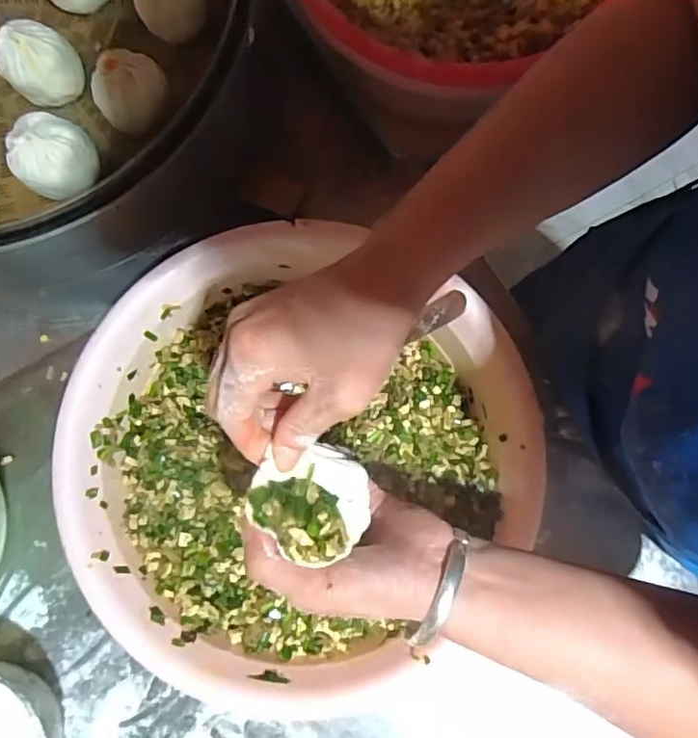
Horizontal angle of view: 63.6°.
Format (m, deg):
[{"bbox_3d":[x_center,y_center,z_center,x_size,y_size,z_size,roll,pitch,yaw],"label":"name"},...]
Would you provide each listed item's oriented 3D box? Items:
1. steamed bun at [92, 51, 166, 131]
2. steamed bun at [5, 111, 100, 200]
[{"bbox_3d":[-0.183,-0.232,0.475,0.058,0.052,0.054,-42,82,-7],"label":"steamed bun"},{"bbox_3d":[-0.237,-0.169,0.461,0.054,0.060,0.062,37,82,7],"label":"steamed bun"}]

